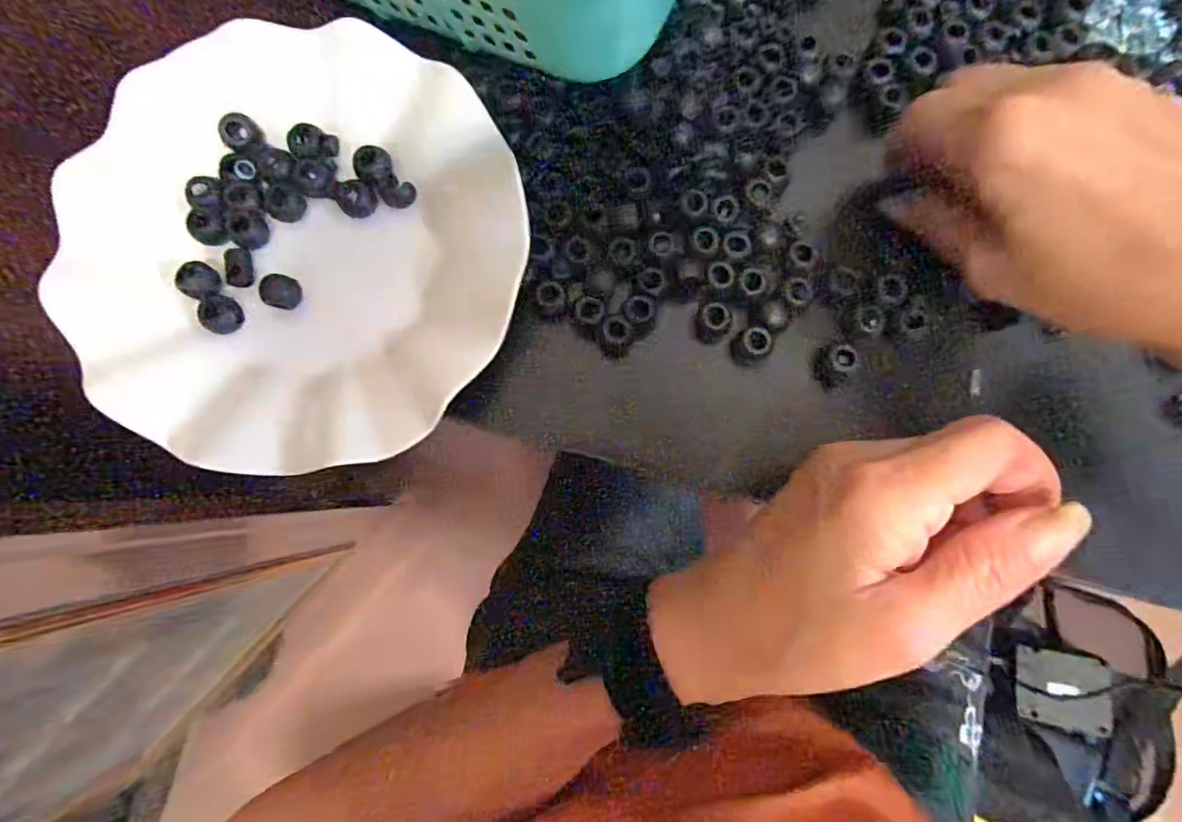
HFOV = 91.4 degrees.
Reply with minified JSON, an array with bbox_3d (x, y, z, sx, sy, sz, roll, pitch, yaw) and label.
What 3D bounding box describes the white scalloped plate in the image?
[{"bbox_3d":[-0.121,-0.068,0.241,0.181,0.026,0.180,0,82,1],"label":"white scalloped plate"}]

